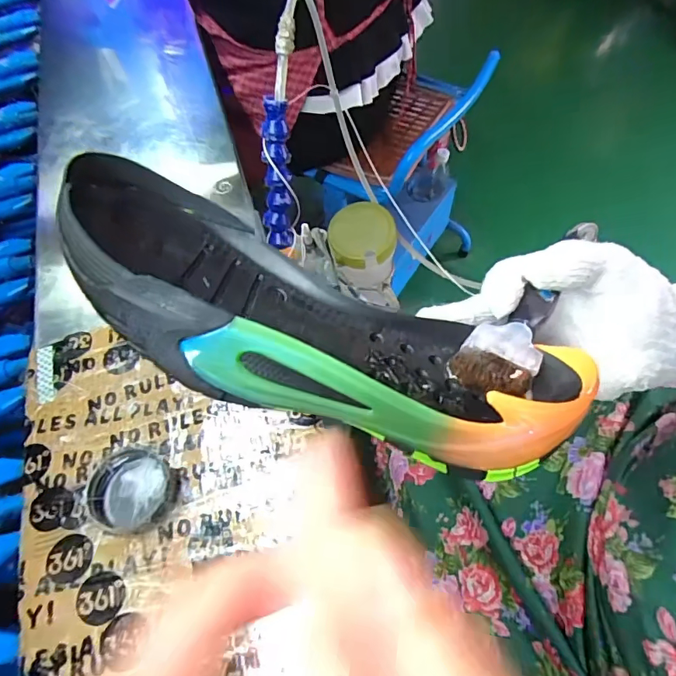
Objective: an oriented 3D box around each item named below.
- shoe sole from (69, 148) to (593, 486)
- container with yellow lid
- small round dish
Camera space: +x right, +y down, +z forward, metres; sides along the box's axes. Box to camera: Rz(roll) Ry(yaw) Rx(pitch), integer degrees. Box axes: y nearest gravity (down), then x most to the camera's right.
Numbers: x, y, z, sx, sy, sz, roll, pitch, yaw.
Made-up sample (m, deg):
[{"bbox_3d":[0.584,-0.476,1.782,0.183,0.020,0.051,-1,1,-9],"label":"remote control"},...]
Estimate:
[{"bbox_3d":[-0.007,-0.004,0.199,0.229,0.052,0.091,26,63,-2],"label":"shoe sole"},{"bbox_3d":[0.030,-0.089,0.538,0.074,0.090,0.095,-4,59,2],"label":"container with yellow lid"},{"bbox_3d":[-0.157,0.116,0.360,0.059,0.025,0.061,-2,59,4],"label":"small round dish"}]

